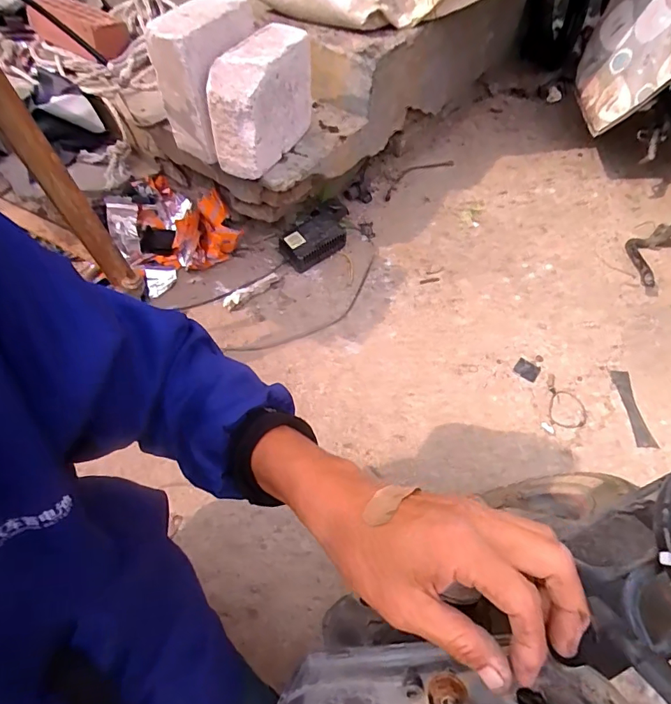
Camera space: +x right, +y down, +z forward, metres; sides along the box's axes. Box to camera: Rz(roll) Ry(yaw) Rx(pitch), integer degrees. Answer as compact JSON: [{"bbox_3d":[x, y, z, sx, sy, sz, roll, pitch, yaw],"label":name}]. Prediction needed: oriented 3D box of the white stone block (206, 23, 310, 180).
[{"bbox_3d":[-0.138,-0.474,0.886,0.094,0.189,0.220,23,59,13],"label":"white stone block"}]

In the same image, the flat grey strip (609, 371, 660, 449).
[{"bbox_3d":[0.607,0.114,0.951,0.035,0.004,0.176,-4,53,8],"label":"flat grey strip"}]

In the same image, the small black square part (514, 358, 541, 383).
[{"bbox_3d":[0.414,0.038,1.003,0.047,0.005,0.041,31,63,19],"label":"small black square part"}]

